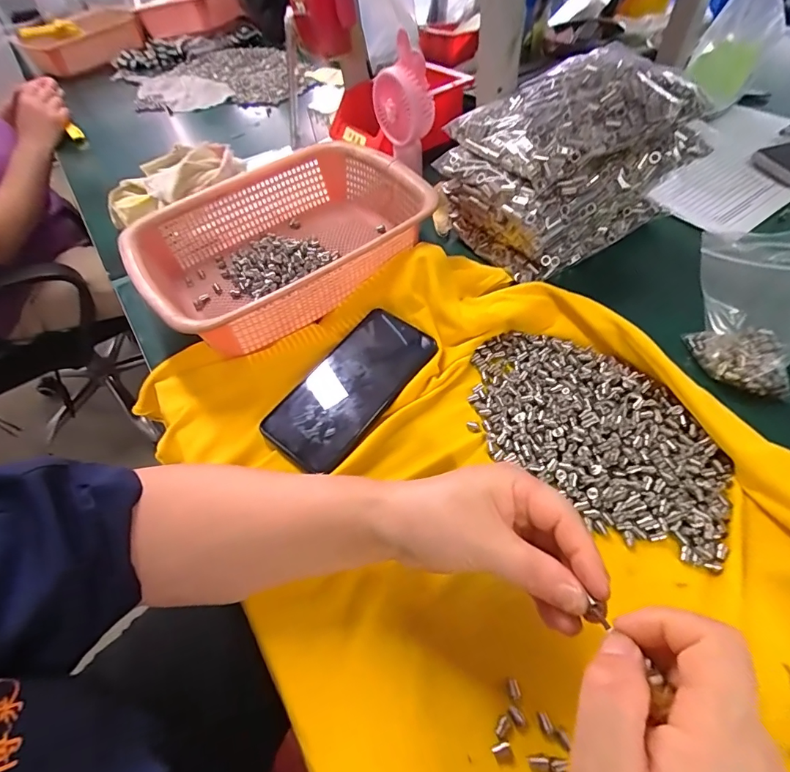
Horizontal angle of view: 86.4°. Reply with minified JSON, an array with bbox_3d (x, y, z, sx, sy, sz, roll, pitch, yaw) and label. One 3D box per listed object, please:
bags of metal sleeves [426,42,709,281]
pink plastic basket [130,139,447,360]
[{"bbox_3d":[0.176,-0.231,0.436,0.213,0.128,0.156,-29,56,-14],"label":"bags of metal sleeves"},{"bbox_3d":[-0.117,-0.155,0.452,0.283,0.073,0.217,-33,57,-17],"label":"pink plastic basket"}]

